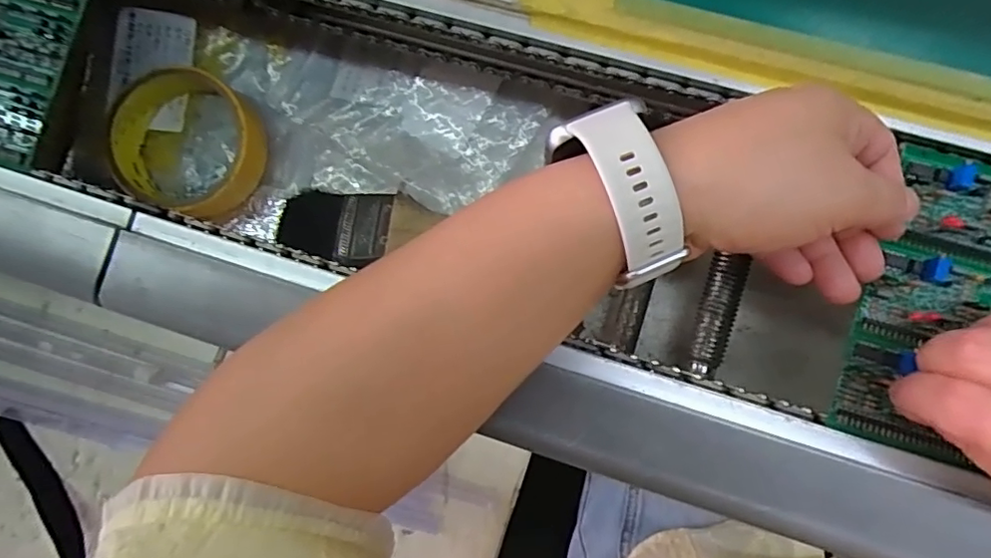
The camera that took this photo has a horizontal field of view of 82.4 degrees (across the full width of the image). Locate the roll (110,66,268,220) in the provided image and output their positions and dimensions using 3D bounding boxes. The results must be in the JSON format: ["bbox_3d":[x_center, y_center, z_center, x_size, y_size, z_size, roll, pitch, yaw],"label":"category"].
[{"bbox_3d":[-0.190,-0.083,0.348,0.091,0.031,0.083,0,87,4],"label":"roll"}]

